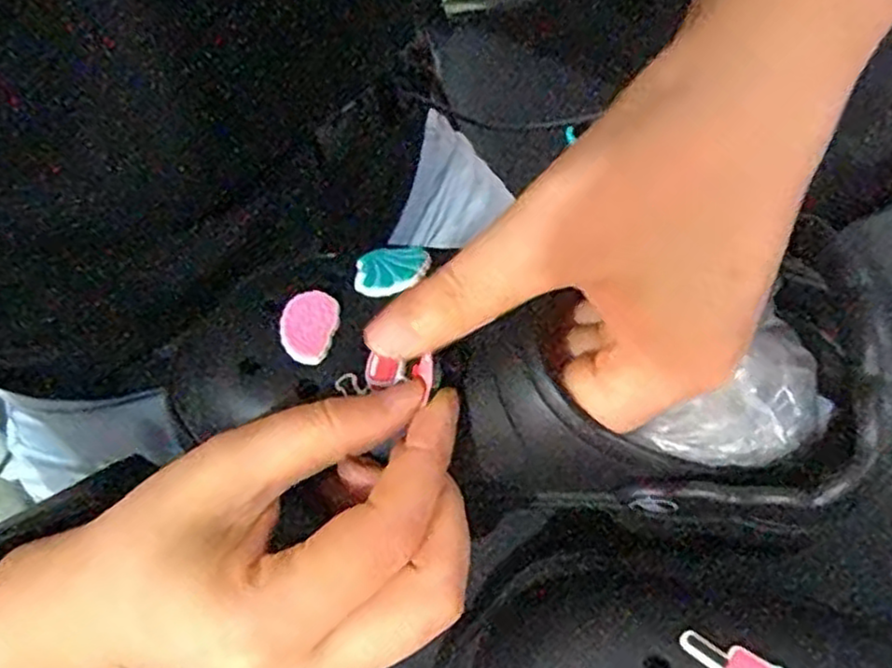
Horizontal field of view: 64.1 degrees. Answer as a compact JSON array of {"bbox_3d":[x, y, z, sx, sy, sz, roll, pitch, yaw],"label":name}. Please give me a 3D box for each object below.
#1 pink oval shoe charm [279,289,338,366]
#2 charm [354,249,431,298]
[{"bbox_3d":[-0.046,-0.003,0.236,0.019,0.004,0.026,13,71,7],"label":"pink oval shoe charm"},{"bbox_3d":[-0.019,-0.021,0.247,0.025,0.005,0.019,2,70,3],"label":"charm"}]

